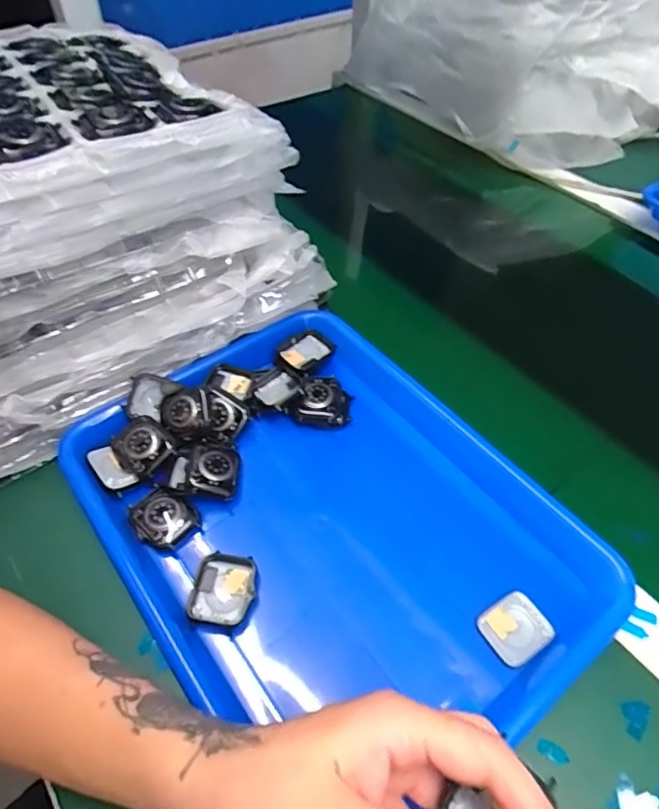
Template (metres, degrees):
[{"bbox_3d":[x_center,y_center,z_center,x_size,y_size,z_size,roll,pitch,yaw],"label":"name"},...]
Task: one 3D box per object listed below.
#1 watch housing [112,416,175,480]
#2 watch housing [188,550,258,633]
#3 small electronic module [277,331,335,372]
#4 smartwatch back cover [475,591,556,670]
[{"bbox_3d":[-0.135,0.031,0.391,0.042,0.015,0.037,34,57,25],"label":"watch housing"},{"bbox_3d":[-0.067,0.118,0.337,0.038,0.009,0.045,7,50,5],"label":"watch housing"},{"bbox_3d":[-0.021,-0.046,0.459,0.045,0.013,0.033,-27,55,-21],"label":"small electronic module"},{"bbox_3d":[0.114,0.136,0.325,0.038,0.007,0.034,-25,55,-20],"label":"smartwatch back cover"}]

